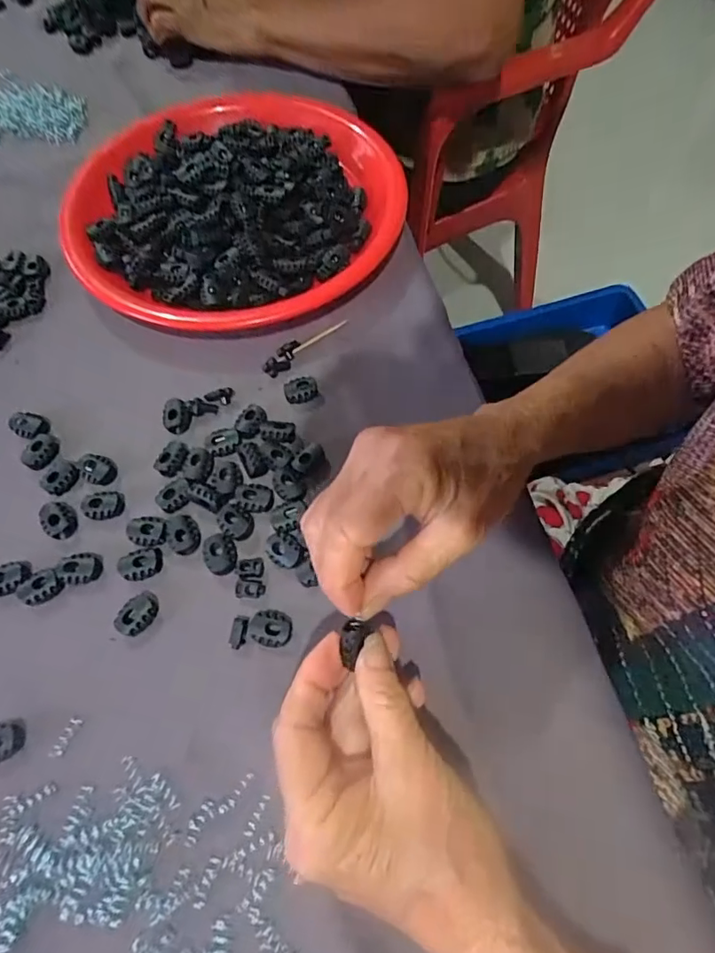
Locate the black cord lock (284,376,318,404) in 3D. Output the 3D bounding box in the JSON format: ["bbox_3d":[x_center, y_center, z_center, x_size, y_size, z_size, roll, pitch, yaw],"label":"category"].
[{"bbox_3d":[-0.037,-0.057,0.345,0.021,0.007,0.017,-13,65,-6],"label":"black cord lock"}]

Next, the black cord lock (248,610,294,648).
[{"bbox_3d":[-0.046,0.080,0.278,0.022,0.005,0.020,20,66,9],"label":"black cord lock"}]

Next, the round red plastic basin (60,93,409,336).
[{"bbox_3d":[-0.093,-0.212,0.409,0.251,0.035,0.255,0,64,0],"label":"round red plastic basin"}]

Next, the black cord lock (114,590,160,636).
[{"bbox_3d":[-0.119,0.074,0.283,0.019,0.007,0.024,32,68,14],"label":"black cord lock"}]

